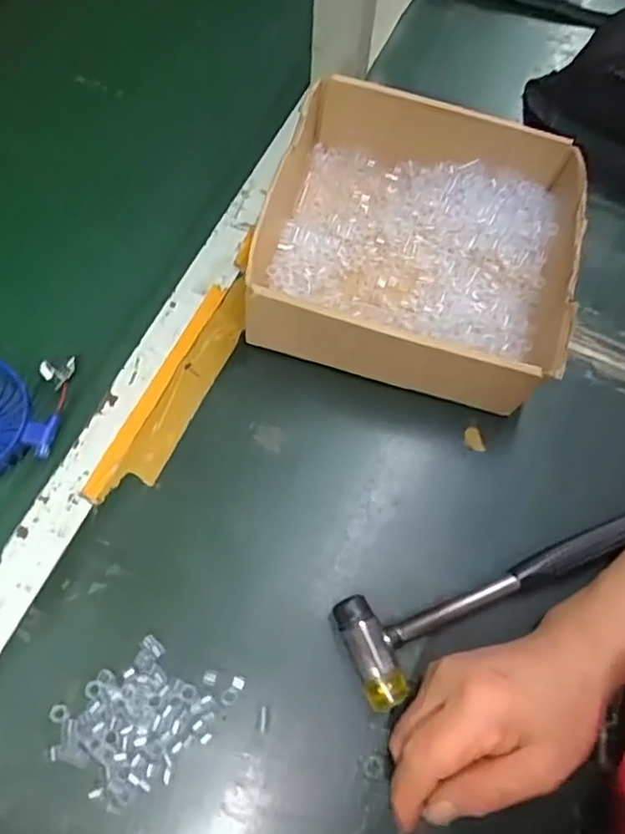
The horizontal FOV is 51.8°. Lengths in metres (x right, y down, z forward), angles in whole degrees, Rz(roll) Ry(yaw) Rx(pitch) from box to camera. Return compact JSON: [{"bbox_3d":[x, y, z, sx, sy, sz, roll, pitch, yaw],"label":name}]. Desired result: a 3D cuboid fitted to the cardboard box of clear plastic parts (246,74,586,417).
[{"bbox_3d":[0.077,-0.124,0.479,0.217,0.085,0.205,14,66,3],"label":"cardboard box of clear plastic parts"}]

